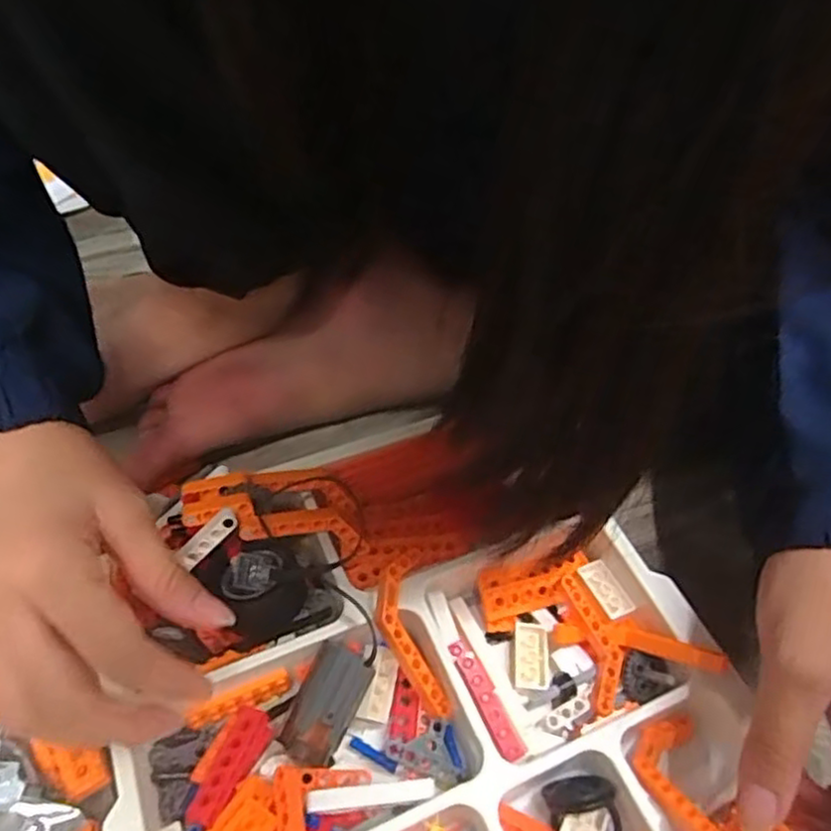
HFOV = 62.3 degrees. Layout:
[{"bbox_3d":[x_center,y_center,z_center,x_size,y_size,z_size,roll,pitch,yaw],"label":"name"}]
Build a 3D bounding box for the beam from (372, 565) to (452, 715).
[{"bbox_3d":[-0.003,0.105,0.316,0.020,0.007,0.070,-22,80,-18],"label":"beam"}]

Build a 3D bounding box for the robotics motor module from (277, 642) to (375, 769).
[{"bbox_3d":[-0.040,0.129,0.307,0.023,0.017,0.049,17,74,31],"label":"robotics motor module"}]

